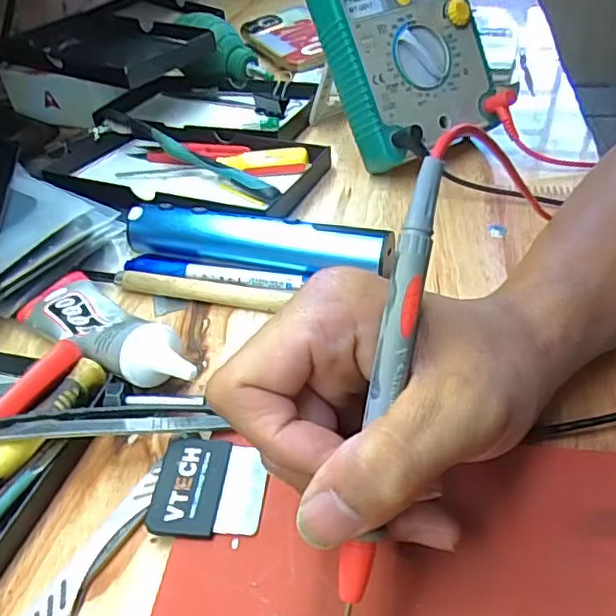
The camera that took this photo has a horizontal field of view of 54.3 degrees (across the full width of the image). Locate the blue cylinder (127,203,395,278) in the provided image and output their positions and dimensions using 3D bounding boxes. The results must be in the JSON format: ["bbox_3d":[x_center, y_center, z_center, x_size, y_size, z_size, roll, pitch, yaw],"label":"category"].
[{"bbox_3d":[-0.031,-0.036,0.334,0.153,0.027,0.021,8,42,16],"label":"blue cylinder"}]

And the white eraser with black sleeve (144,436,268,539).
[{"bbox_3d":[-0.037,0.067,0.225,0.042,0.008,0.039,1,41,8],"label":"white eraser with black sleeve"}]

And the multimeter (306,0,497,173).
[{"bbox_3d":[0.061,-0.185,0.398,0.107,0.164,0.036,-22,11,-18],"label":"multimeter"}]

